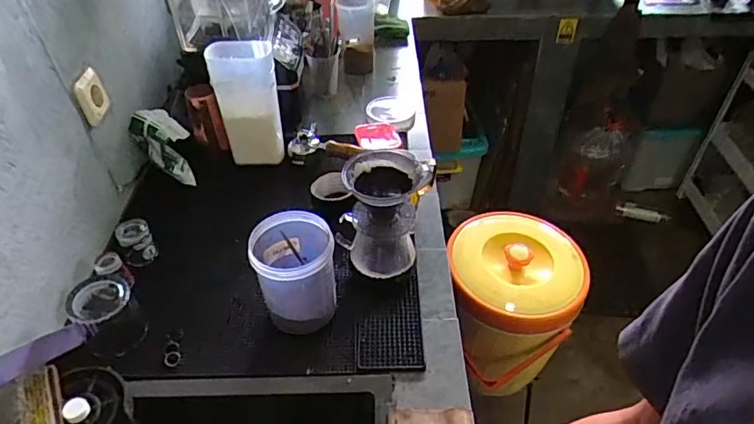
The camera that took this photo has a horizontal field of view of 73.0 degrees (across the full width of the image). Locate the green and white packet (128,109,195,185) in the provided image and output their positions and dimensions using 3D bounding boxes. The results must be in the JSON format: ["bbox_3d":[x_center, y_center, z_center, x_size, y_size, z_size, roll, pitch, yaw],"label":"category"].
[{"bbox_3d":[-0.411,-0.128,0.993,0.103,0.119,0.072,5,42,6],"label":"green and white packet"}]

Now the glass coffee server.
[{"bbox_3d":[0.014,0.003,0.775,0.125,0.174,0.099,-10,43,-10],"label":"glass coffee server"}]

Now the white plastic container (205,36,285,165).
[{"bbox_3d":[-0.248,-0.199,0.995,0.115,0.241,0.094,-9,43,-9],"label":"white plastic container"}]

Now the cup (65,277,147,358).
[{"bbox_3d":[-0.386,0.155,0.734,0.075,0.101,0.075,0,42,0],"label":"cup"}]

